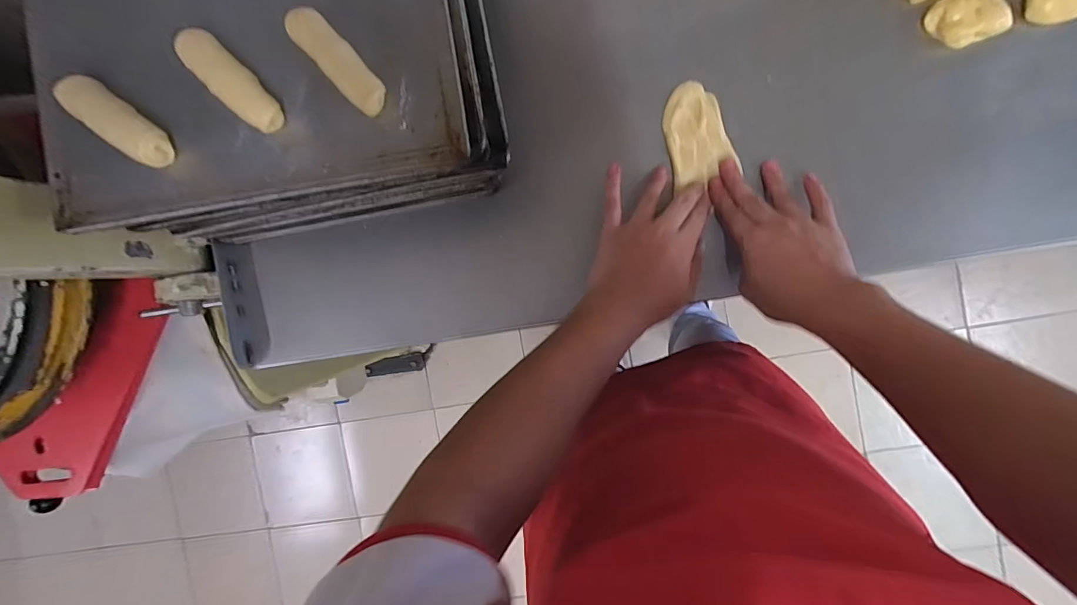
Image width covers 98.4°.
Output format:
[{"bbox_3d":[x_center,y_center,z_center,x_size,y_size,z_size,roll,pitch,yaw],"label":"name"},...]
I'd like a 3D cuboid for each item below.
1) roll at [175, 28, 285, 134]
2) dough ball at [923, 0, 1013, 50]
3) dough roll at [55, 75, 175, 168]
[{"bbox_3d":[-0.229,-0.165,0.344,0.093,0.018,0.026,45,96,3],"label":"roll"},{"bbox_3d":[0.409,-0.271,0.445,0.058,0.028,0.048,-18,90,7],"label":"dough ball"},{"bbox_3d":[-0.319,-0.138,0.352,0.092,0.022,0.030,34,95,4],"label":"dough roll"}]

